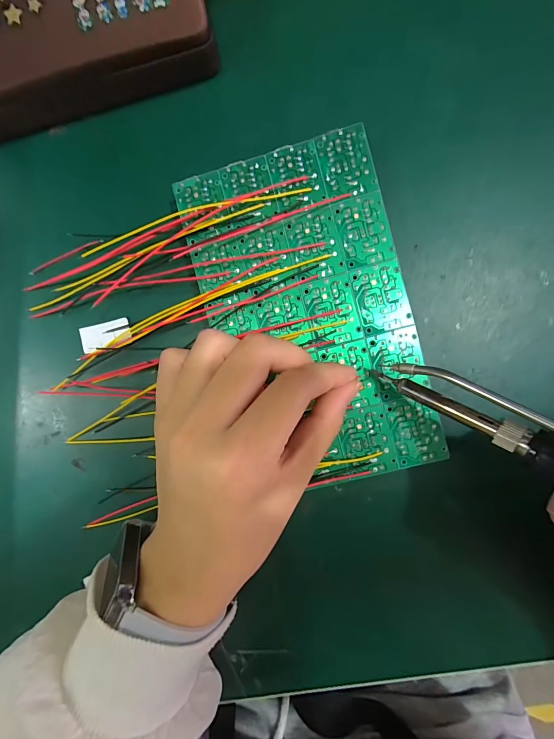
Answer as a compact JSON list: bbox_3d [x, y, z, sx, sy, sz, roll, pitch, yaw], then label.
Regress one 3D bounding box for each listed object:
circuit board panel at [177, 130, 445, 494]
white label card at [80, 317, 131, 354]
[{"bbox_3d":[0.018,-0.027,0.177,0.098,0.006,0.173,-16,89,6],"label":"circuit board panel"},{"bbox_3d":[-0.100,-0.020,0.199,0.032,0.005,0.015,-13,86,10],"label":"white label card"}]

